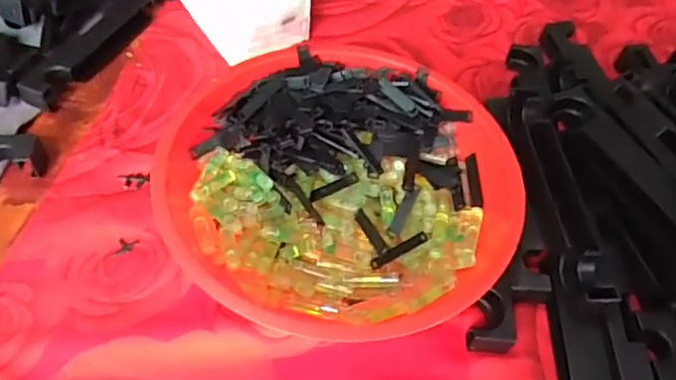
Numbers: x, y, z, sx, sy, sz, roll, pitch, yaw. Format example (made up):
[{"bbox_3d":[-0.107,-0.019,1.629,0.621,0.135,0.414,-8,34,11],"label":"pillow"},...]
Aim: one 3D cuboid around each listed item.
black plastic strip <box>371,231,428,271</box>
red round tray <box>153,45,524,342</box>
[{"bbox_3d":[0.044,0.044,0.421,0.046,0.007,0.008,-29,60,-2],"label":"black plastic strip"},{"bbox_3d":[0.002,-0.001,0.438,0.237,0.077,0.226,3,54,-4],"label":"red round tray"}]

